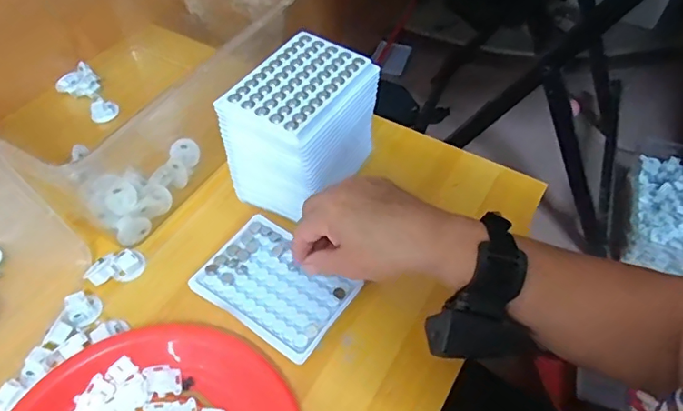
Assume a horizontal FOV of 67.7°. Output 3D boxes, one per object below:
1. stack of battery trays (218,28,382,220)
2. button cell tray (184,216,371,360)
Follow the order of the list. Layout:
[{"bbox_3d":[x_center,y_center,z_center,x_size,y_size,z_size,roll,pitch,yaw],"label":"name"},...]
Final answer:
[{"bbox_3d":[-0.035,-0.073,0.495,0.102,0.113,0.130,27,59,18],"label":"stack of battery trays"},{"bbox_3d":[-0.059,0.069,0.462,0.131,0.008,0.095,30,60,20],"label":"button cell tray"}]

